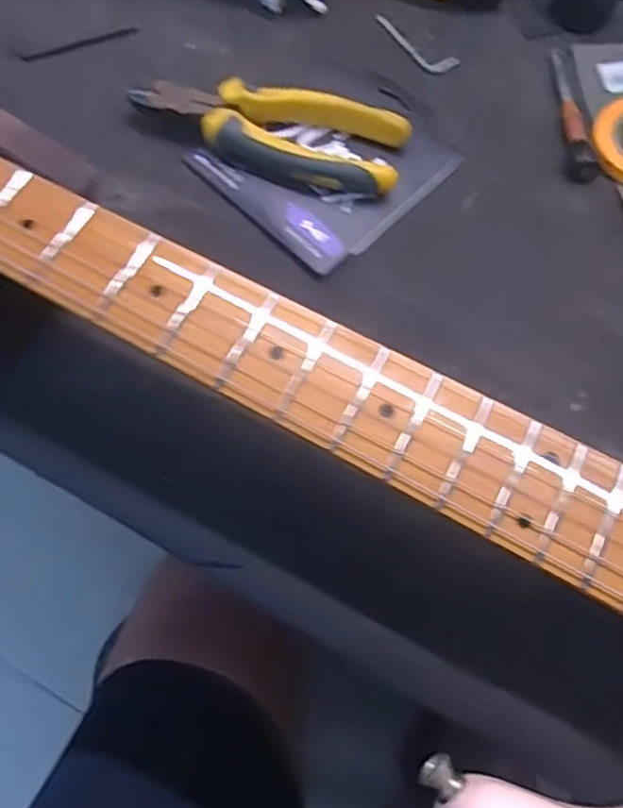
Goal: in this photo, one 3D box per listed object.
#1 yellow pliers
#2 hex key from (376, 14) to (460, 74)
[{"bbox_3d":[-0.024,-0.149,0.361,0.147,0.018,0.047,13,69,2],"label":"yellow pliers"},{"bbox_3d":[0.061,-0.219,0.405,0.060,0.004,0.019,35,71,10],"label":"hex key"}]

